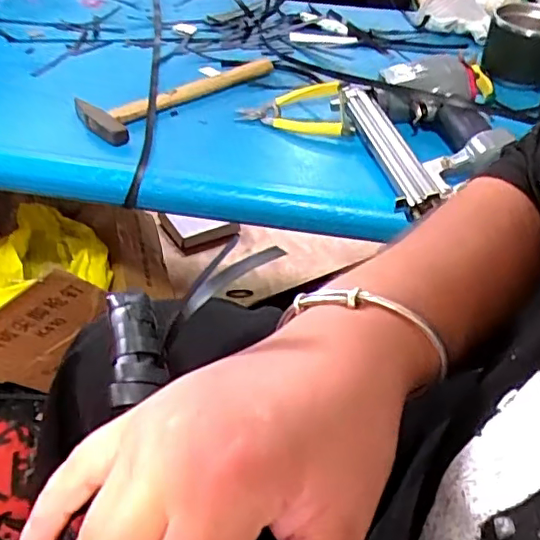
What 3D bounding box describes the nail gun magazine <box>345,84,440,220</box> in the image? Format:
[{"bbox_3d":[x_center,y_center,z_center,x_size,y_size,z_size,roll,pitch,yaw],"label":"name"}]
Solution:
[{"bbox_3d":[0.127,-0.134,0.608,0.045,0.026,0.227,-3,43,-9],"label":"nail gun magazine"}]

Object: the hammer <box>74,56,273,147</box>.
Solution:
[{"bbox_3d":[-0.105,-0.233,0.719,0.088,0.027,0.304,28,47,23],"label":"hammer"}]

